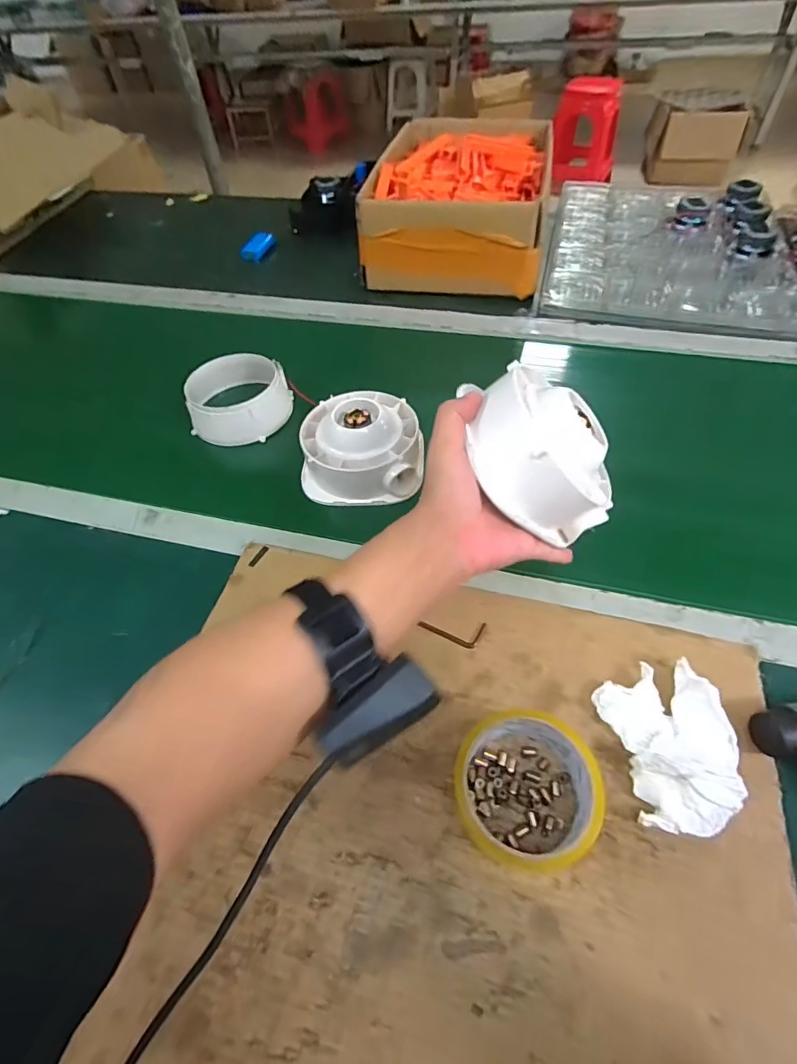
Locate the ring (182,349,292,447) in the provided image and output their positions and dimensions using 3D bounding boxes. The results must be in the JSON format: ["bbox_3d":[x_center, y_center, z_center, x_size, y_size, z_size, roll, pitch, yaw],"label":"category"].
[{"bbox_3d":[-0.200,-0.169,0.612,0.125,0.066,0.125,-2,53,2],"label":"ring"}]

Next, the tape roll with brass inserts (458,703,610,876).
[{"bbox_3d":[0.083,0.170,0.324,0.087,0.044,0.086,-1,54,1],"label":"tape roll with brass inserts"}]

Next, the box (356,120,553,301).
[{"bbox_3d":[0.107,-0.566,0.821,0.270,0.126,0.385,8,54,9],"label":"box"}]

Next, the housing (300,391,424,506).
[{"bbox_3d":[-0.041,-0.101,0.541,0.133,0.067,0.134,2,54,4],"label":"housing"}]

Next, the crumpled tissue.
[{"bbox_3d":[0.195,0.146,0.344,0.081,0.027,0.110,-9,54,-5],"label":"crumpled tissue"}]

